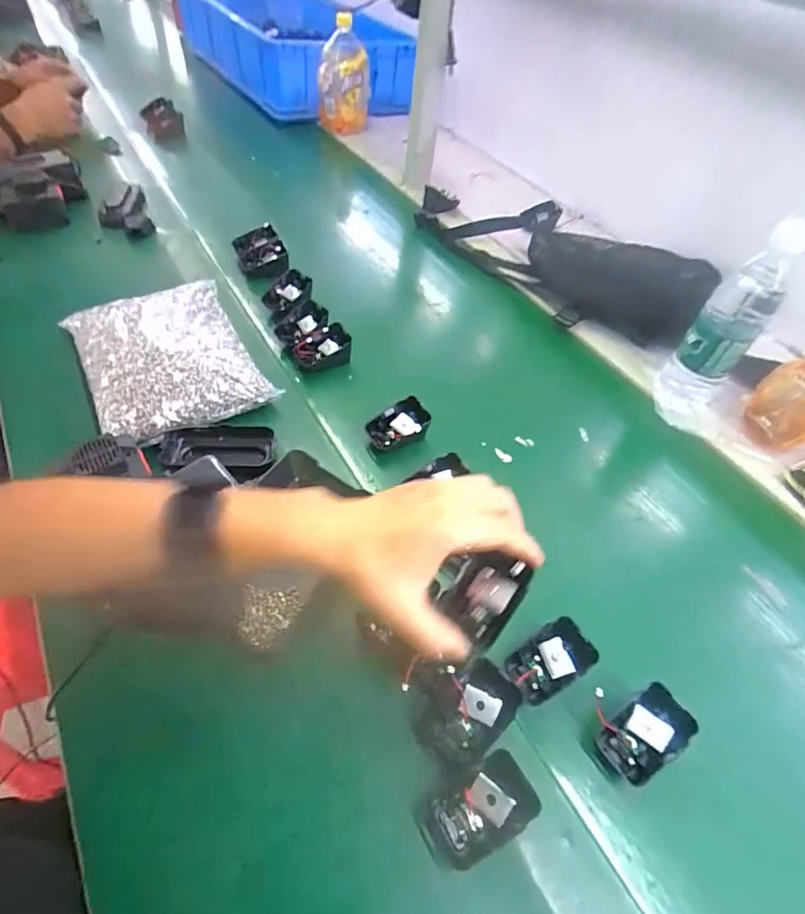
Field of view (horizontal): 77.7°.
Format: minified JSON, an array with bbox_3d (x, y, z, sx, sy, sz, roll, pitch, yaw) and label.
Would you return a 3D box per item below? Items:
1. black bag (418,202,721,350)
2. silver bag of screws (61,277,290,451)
[{"bbox_3d":[0.251,-0.324,0.813,0.254,0.047,0.464,-35,63,-30],"label":"black bag"},{"bbox_3d":[-0.271,-0.124,0.573,0.178,0.048,0.243,-24,58,-24],"label":"silver bag of screws"}]

